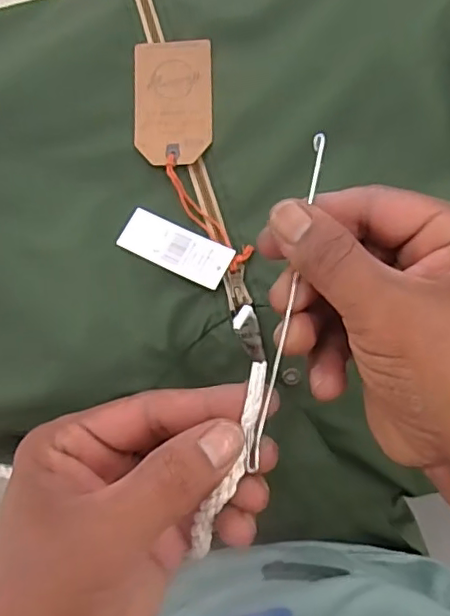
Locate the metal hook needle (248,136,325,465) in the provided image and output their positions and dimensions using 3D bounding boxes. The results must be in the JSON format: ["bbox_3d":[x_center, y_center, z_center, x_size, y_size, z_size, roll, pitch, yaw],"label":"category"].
[{"bbox_3d":[0.024,-0.007,0.218,0.006,0.004,0.128,12,81,4],"label":"metal hook needle"}]

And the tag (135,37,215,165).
[{"bbox_3d":[-0.039,-0.155,0.435,0.059,0.004,0.099,-2,80,4],"label":"tag"}]

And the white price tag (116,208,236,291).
[{"bbox_3d":[-0.035,-0.043,0.412,0.081,0.009,0.033,26,78,7],"label":"white price tag"}]

